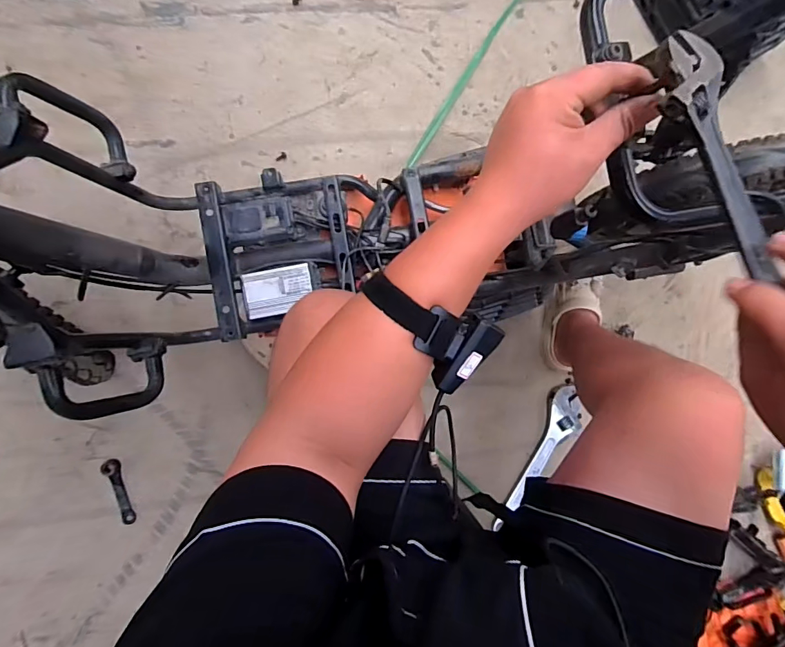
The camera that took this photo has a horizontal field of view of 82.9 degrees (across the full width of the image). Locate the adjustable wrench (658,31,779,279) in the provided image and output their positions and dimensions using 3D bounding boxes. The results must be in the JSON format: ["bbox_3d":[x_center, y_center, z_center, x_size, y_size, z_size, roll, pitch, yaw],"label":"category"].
[{"bbox_3d":[0.196,-0.099,0.264,0.046,0.009,0.157,-17,89,-9],"label":"adjustable wrench"}]

